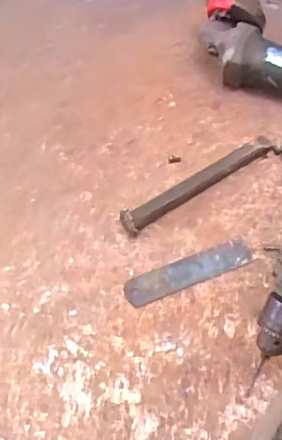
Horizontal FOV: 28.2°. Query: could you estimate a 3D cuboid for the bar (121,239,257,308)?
[{"bbox_3d":[0.055,0.060,0.664,0.155,0.004,0.037,-20,57,-9],"label":"bar"}]

